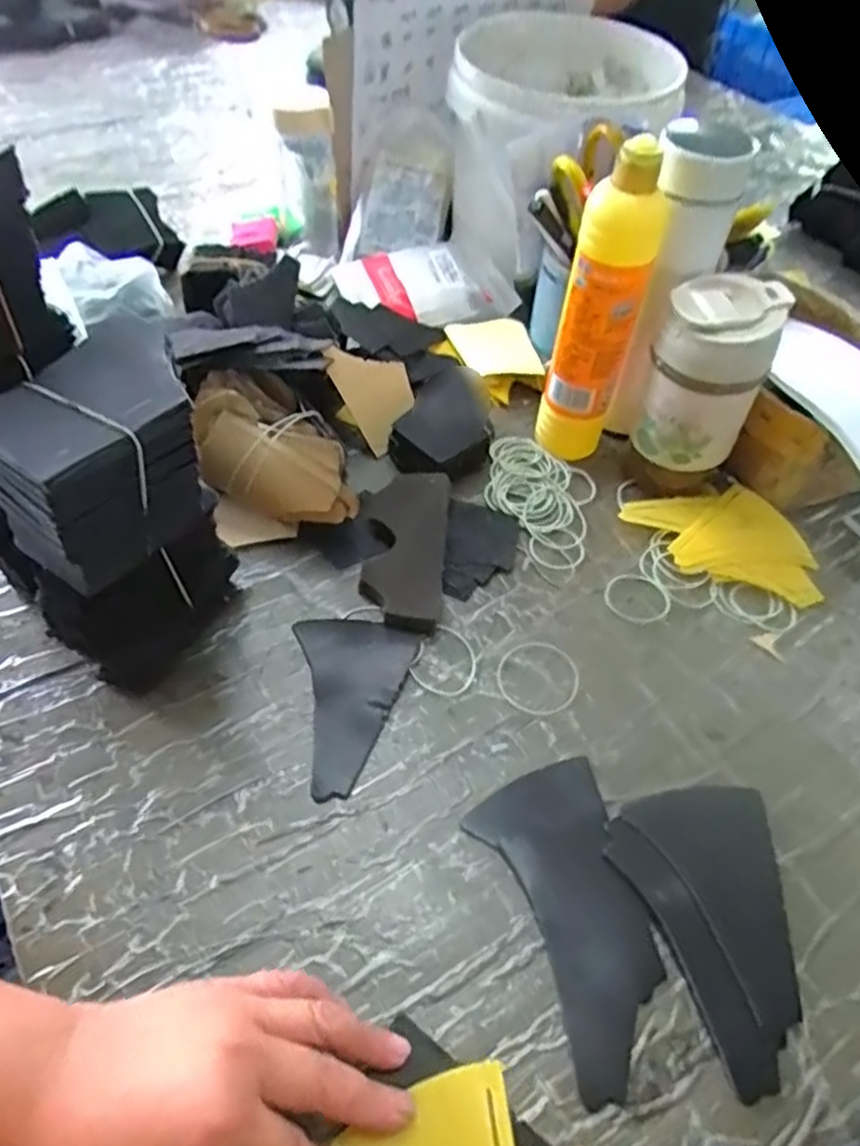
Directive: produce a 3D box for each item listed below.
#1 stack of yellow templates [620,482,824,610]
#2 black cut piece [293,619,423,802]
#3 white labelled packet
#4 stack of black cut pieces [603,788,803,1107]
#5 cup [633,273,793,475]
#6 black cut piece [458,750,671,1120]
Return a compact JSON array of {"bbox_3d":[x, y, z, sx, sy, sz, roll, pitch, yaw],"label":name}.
[{"bbox_3d":[0.227,-0.020,0.548,0.120,0.016,0.117,-12,52,-13],"label":"stack of yellow templates"},{"bbox_3d":[-0.063,0.077,0.461,0.078,0.004,0.120,18,52,12],"label":"black cut piece"},{"bbox_3d":[-0.006,-0.287,0.714,0.164,0.034,0.103,-7,51,-8],"label":"white labelled packet"},{"bbox_3d":[0.159,0.184,0.384,0.090,0.009,0.139,-10,52,-11],"label":"stack of black cut pieces"},{"bbox_3d":[0.201,-0.142,0.530,0.074,0.128,0.072,2,51,-2],"label":"cup"},{"bbox_3d":[0.083,0.178,0.387,0.080,0.004,0.151,-17,53,-16],"label":"black cut piece"}]

